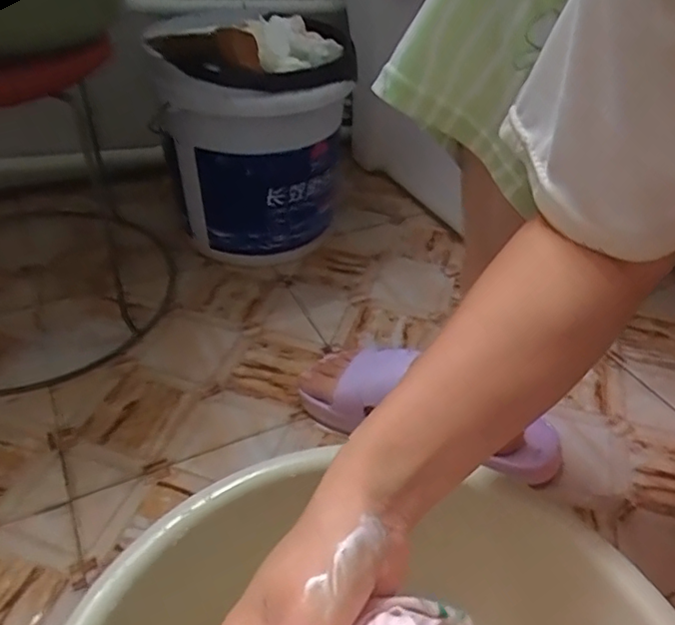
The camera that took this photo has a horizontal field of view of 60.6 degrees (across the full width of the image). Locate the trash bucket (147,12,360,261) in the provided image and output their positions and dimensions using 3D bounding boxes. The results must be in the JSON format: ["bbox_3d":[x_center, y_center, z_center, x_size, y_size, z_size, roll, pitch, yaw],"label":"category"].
[{"bbox_3d":[-0.112,-0.223,0.791,0.247,0.311,0.233,-1,39,-5],"label":"trash bucket"}]

